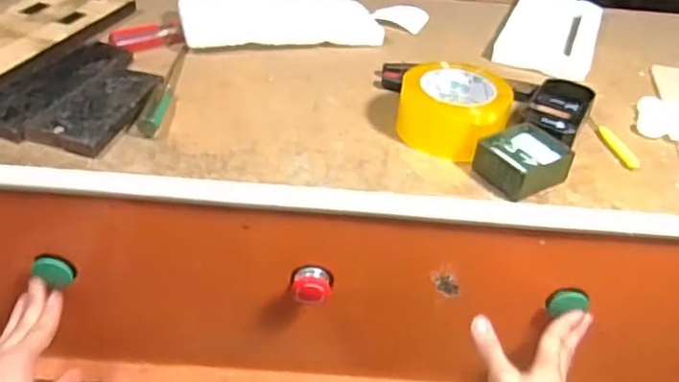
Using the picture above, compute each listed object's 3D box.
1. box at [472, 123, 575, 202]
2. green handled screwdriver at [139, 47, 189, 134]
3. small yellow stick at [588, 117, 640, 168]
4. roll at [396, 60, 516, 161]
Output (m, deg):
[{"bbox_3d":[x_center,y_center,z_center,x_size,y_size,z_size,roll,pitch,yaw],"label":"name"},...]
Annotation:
[{"bbox_3d":[0.180,-0.030,0.626,0.083,0.035,0.072,-20,45,-31],"label":"box"},{"bbox_3d":[-0.190,-0.122,0.710,0.017,0.017,0.204,5,37,-3],"label":"green handled screwdriver"},{"bbox_3d":[0.300,-0.055,0.695,0.016,0.010,0.099,-2,38,-11],"label":"small yellow stick"},{"bbox_3d":[0.120,-0.088,0.671,0.109,0.063,0.104,4,37,-3],"label":"roll"}]

